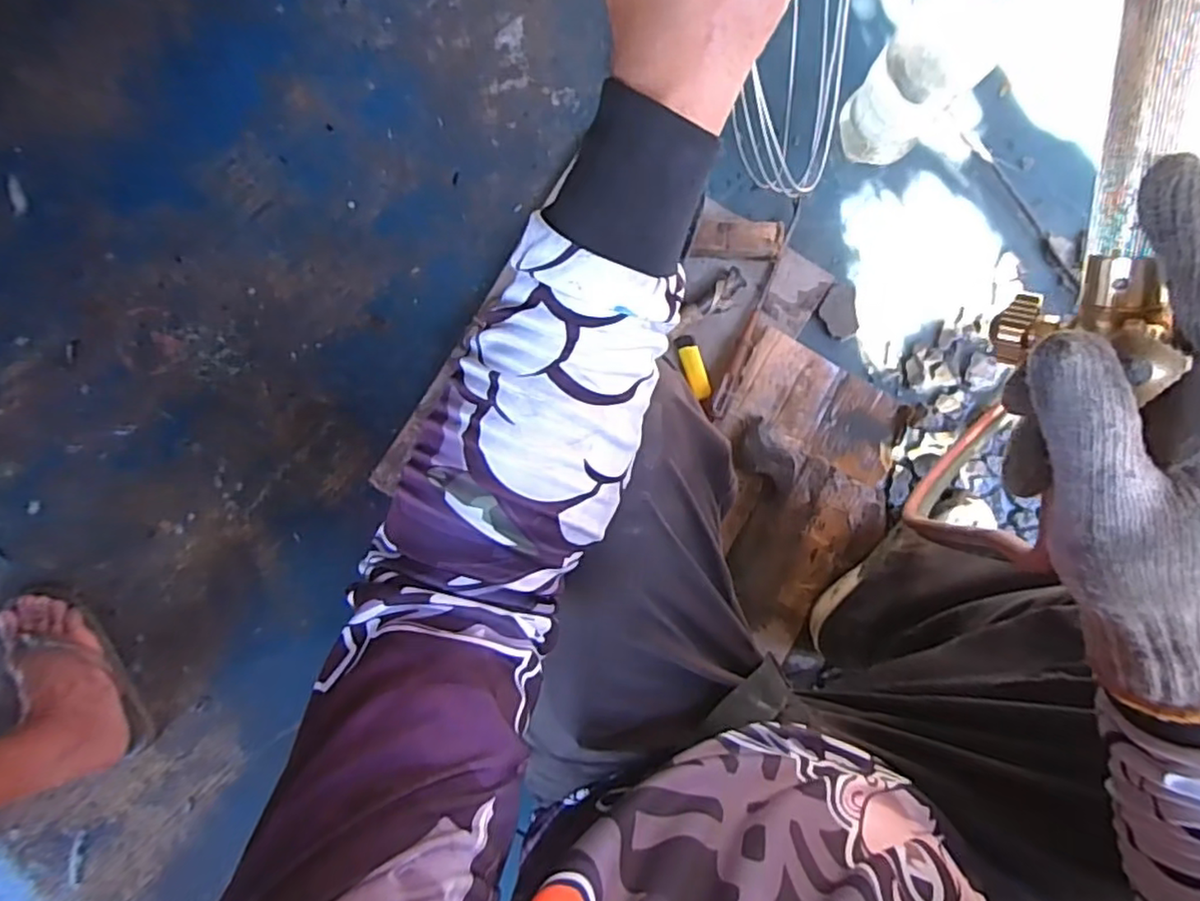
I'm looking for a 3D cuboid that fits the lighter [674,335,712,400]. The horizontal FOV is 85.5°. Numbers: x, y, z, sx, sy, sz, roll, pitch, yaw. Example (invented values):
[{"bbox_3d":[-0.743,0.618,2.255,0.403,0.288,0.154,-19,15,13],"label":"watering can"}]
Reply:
[{"bbox_3d":[0.116,-0.103,0.801,0.028,0.012,0.080,-19,88,3],"label":"lighter"}]

